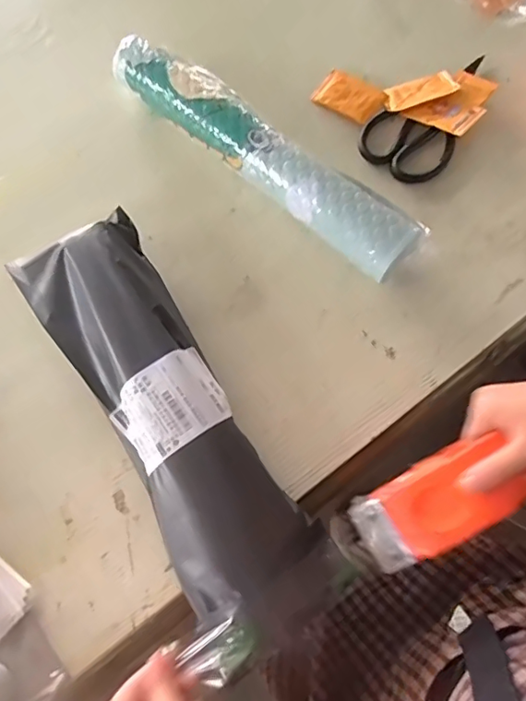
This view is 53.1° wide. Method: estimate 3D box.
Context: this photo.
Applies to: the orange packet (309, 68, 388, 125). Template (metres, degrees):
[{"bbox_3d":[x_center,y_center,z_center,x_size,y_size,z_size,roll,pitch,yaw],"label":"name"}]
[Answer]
[{"bbox_3d":[0.102,-0.310,0.638,0.084,0.012,0.053,30,72,10],"label":"orange packet"}]

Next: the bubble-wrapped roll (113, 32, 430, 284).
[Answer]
[{"bbox_3d":[-0.005,-0.224,0.580,0.413,0.060,0.075,40,75,16],"label":"bubble-wrapped roll"}]

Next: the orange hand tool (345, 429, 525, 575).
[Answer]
[{"bbox_3d":[0.144,0.118,0.419,0.148,0.023,0.064,-34,74,15],"label":"orange hand tool"}]

